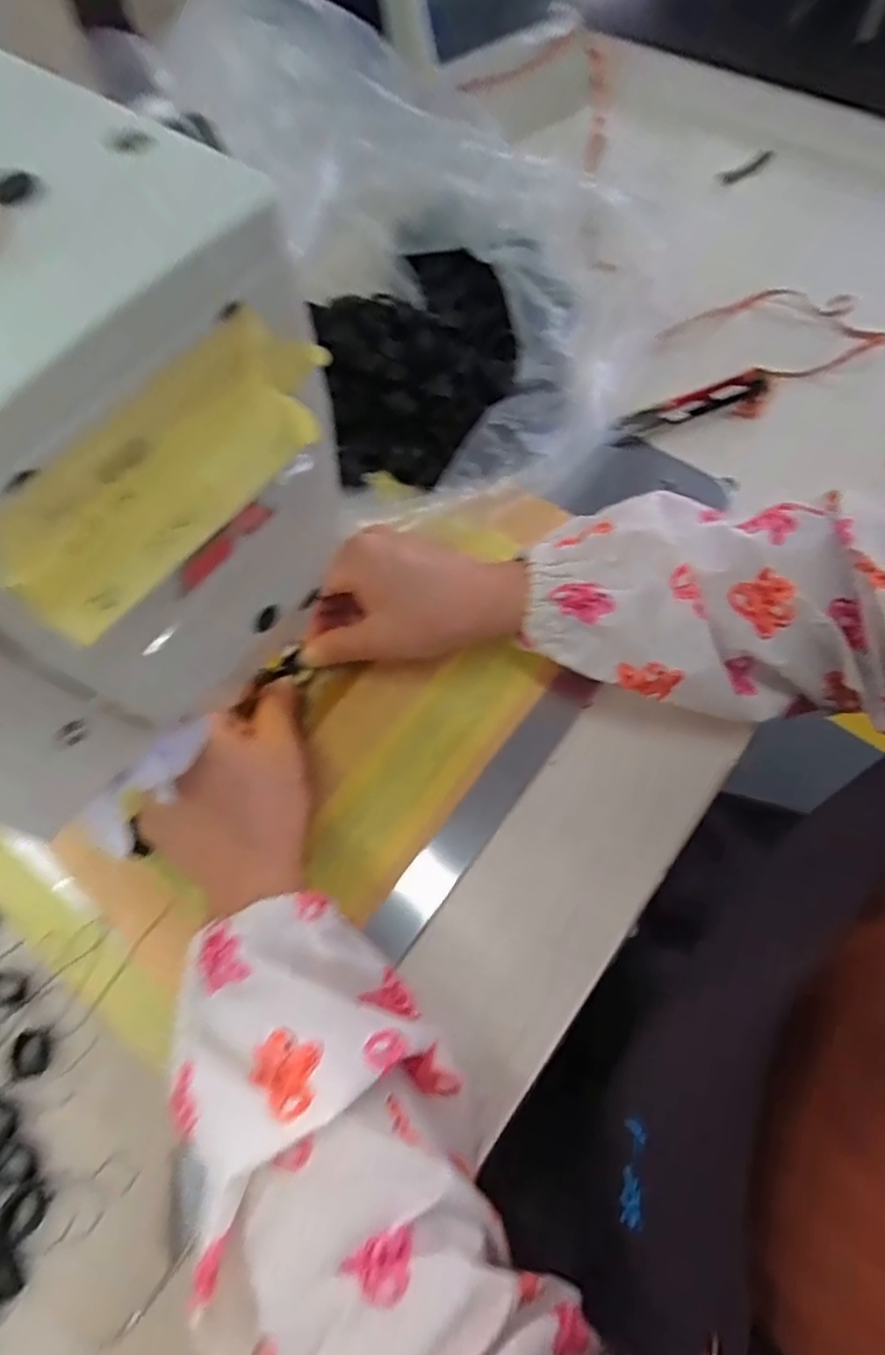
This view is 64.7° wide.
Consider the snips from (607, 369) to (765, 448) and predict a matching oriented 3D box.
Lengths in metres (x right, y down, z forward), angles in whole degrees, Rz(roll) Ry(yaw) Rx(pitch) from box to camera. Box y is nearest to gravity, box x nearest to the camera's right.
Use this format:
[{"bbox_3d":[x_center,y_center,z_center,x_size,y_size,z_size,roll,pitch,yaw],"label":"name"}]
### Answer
[{"bbox_3d":[0.157,-0.175,0.449,0.115,0.010,0.022,-24,67,-10],"label":"snips"}]

